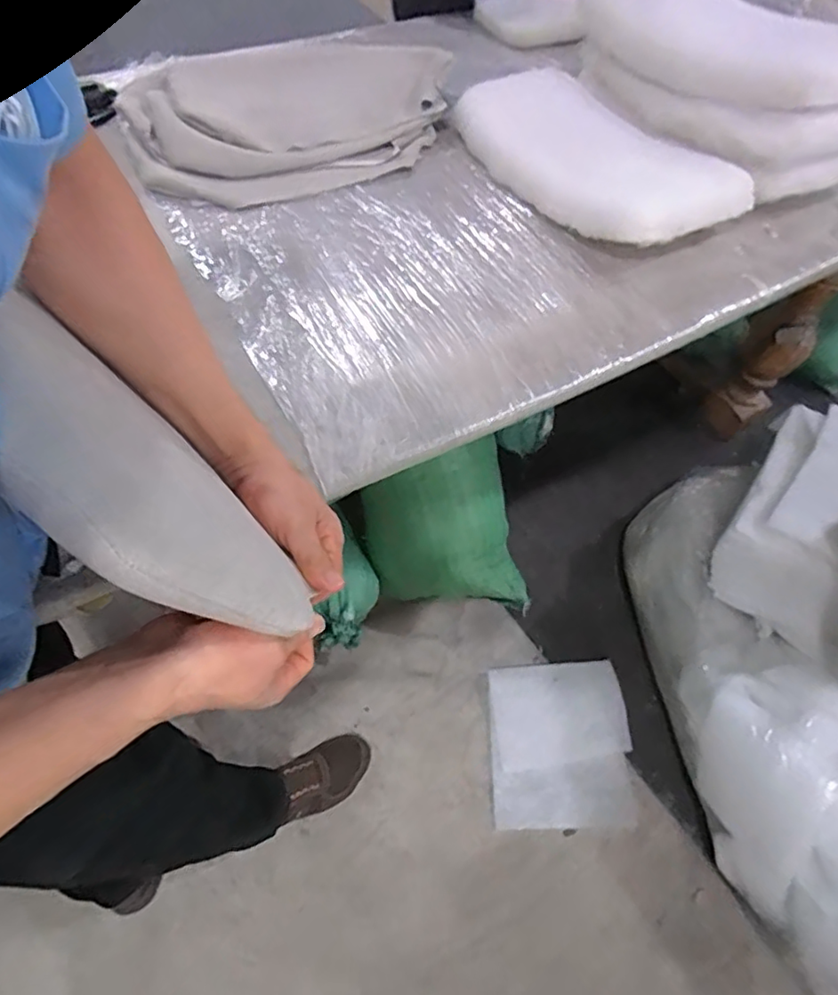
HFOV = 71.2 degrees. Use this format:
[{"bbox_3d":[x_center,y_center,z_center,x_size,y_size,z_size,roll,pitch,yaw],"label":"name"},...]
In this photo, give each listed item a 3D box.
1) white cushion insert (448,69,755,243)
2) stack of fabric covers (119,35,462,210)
[{"bbox_3d":[0.235,-0.508,0.861,0.235,0.056,0.493,-19,58,-14],"label":"white cushion insert"},{"bbox_3d":[-0.199,-0.614,0.921,0.523,0.077,0.387,-25,60,-18],"label":"stack of fabric covers"}]

